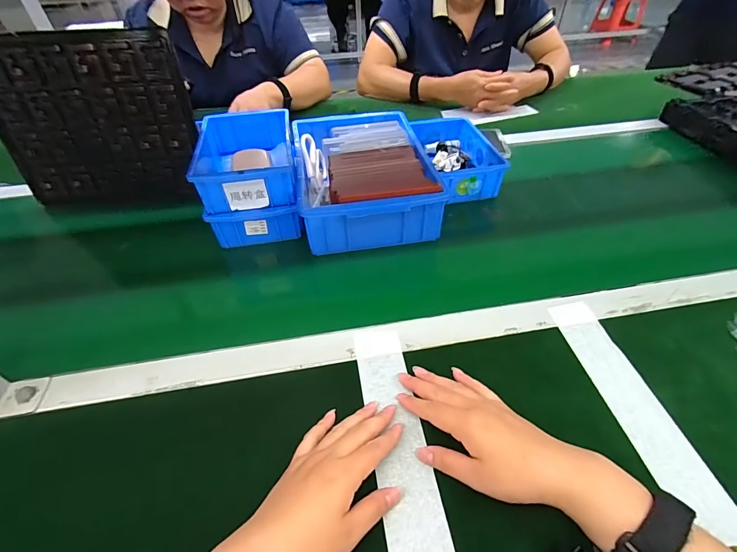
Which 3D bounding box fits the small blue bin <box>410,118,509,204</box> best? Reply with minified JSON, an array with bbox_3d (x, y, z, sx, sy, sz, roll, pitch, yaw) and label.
[{"bbox_3d":[0.157,-0.217,0.671,0.107,0.059,0.203,-8,46,-5],"label":"small blue bin"}]

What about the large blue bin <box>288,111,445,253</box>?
[{"bbox_3d":[-0.013,-0.171,0.608,0.197,0.079,0.288,-9,46,-5],"label":"large blue bin"}]

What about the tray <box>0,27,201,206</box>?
[{"bbox_3d":[-0.433,-0.251,0.579,0.299,0.220,0.022,-5,33,-5],"label":"tray"}]

